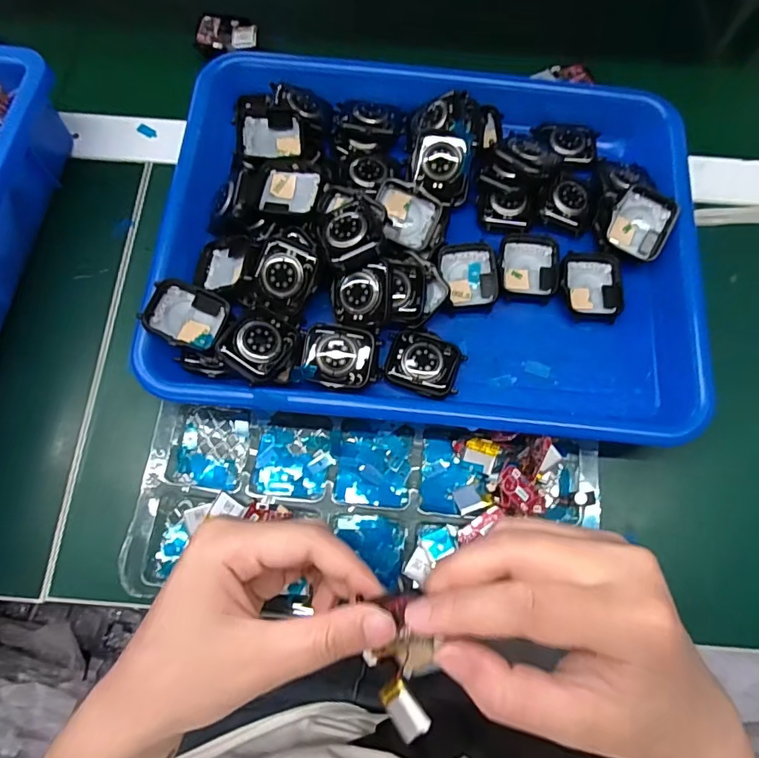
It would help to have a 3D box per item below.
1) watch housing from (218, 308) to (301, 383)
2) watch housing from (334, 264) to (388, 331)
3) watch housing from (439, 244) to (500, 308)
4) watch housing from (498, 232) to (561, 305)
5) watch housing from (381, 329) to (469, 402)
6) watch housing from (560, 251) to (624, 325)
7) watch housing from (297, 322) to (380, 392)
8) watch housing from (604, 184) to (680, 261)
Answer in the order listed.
[{"bbox_3d":[-0.067,-0.020,0.285,0.037,0.011,0.042,34,69,-16],"label":"watch housing"},{"bbox_3d":[-0.011,-0.047,0.291,0.032,0.009,0.037,2,94,10],"label":"watch housing"},{"bbox_3d":[0.056,-0.066,0.317,0.033,0.013,0.041,-6,72,-2],"label":"watch housing"},{"bbox_3d":[0.094,-0.071,0.320,0.038,0.009,0.044,9,72,3],"label":"watch housing"},{"bbox_3d":[0.027,-0.009,0.300,0.043,0.011,0.037,14,72,4],"label":"watch housing"},{"bbox_3d":[0.133,-0.059,0.315,0.039,0.010,0.044,3,72,0],"label":"watch housing"},{"bbox_3d":[-0.024,-0.013,0.289,0.043,0.010,0.035,8,72,2],"label":"watch housing"},{"bbox_3d":[0.165,-0.098,0.319,0.036,0.007,0.040,23,97,7],"label":"watch housing"}]

